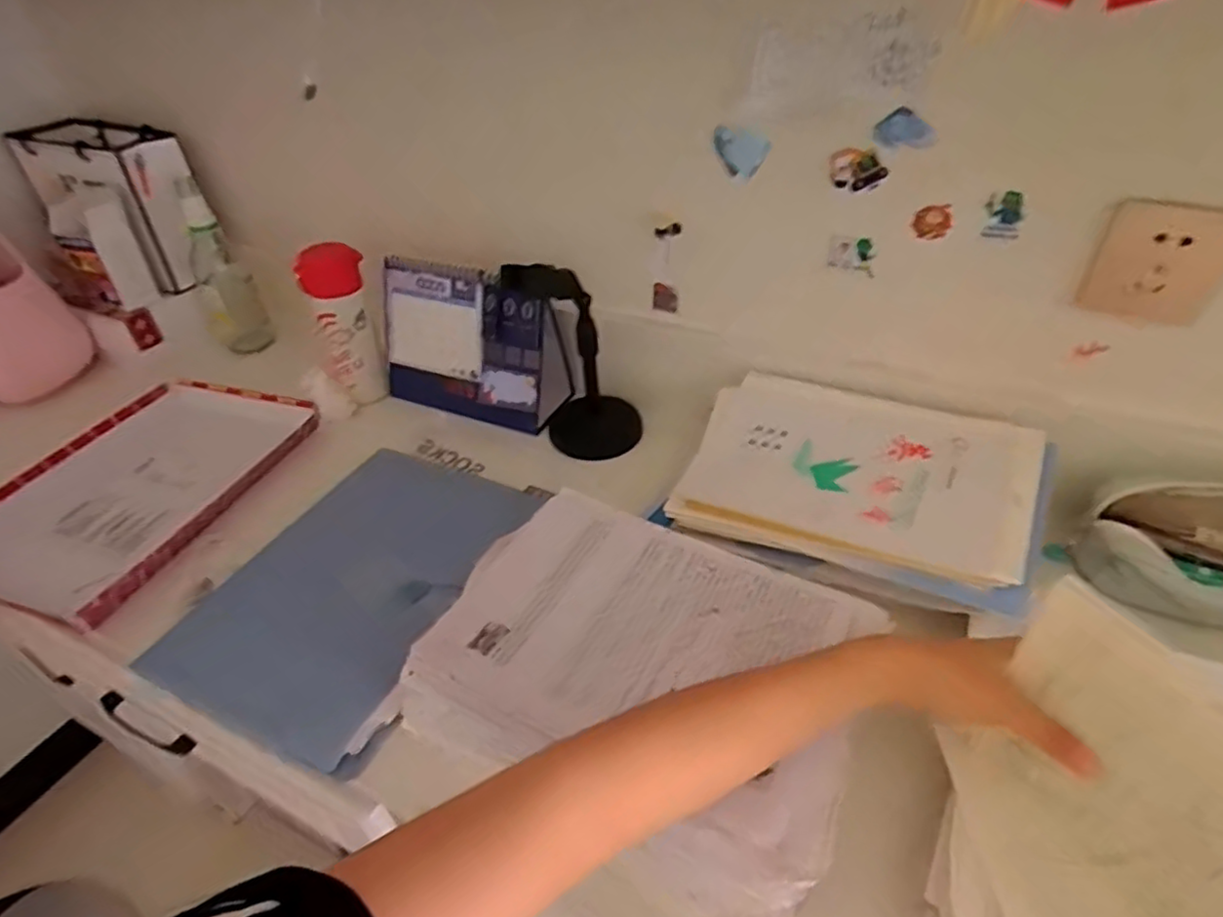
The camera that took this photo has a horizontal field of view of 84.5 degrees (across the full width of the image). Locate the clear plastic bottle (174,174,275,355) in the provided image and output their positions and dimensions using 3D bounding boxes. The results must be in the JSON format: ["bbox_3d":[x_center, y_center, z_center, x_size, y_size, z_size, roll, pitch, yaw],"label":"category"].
[{"bbox_3d":[-0.536,-0.248,0.927,0.072,0.227,0.091,-26,44,-25],"label":"clear plastic bottle"}]

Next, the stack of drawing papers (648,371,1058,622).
[{"bbox_3d":[0.223,0.014,0.628,0.305,0.060,0.209,17,43,22],"label":"stack of drawing papers"}]

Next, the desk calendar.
[{"bbox_3d":[-0.169,-0.147,0.836,0.229,0.169,0.114,11,42,17],"label":"desk calendar"}]

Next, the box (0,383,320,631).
[{"bbox_3d":[-0.531,0.033,0.755,0.246,0.048,0.337,12,42,17],"label":"box"}]

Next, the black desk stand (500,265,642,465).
[{"bbox_3d":[-0.037,-0.115,0.751,0.131,0.231,0.095,-2,39,2],"label":"black desk stand"}]

